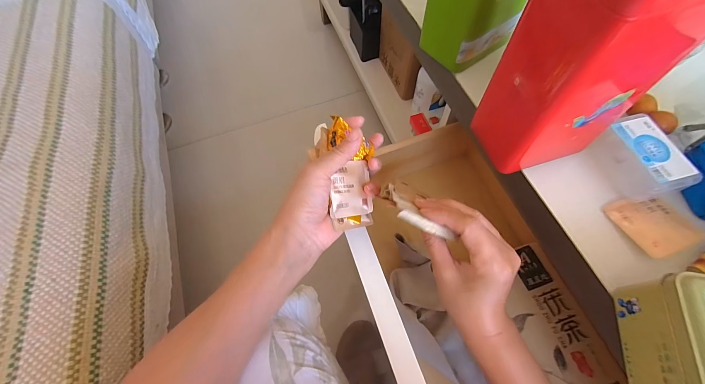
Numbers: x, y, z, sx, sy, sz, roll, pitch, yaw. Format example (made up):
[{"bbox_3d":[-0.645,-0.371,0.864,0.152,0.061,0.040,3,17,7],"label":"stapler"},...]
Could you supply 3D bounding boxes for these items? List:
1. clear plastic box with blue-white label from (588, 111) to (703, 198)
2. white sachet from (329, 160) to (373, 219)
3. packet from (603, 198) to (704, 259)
[{"bbox_3d":[0.265,-0.032,0.279,0.053,0.028,0.075,-17,65,-5],"label":"clear plastic box with blue-white label"},{"bbox_3d":[-0.001,-0.003,0.300,0.050,0.004,0.055,-5,89,-38],"label":"white sachet"},{"bbox_3d":[0.264,0.026,0.264,0.054,0.010,0.055,-20,65,-7],"label":"packet"}]

